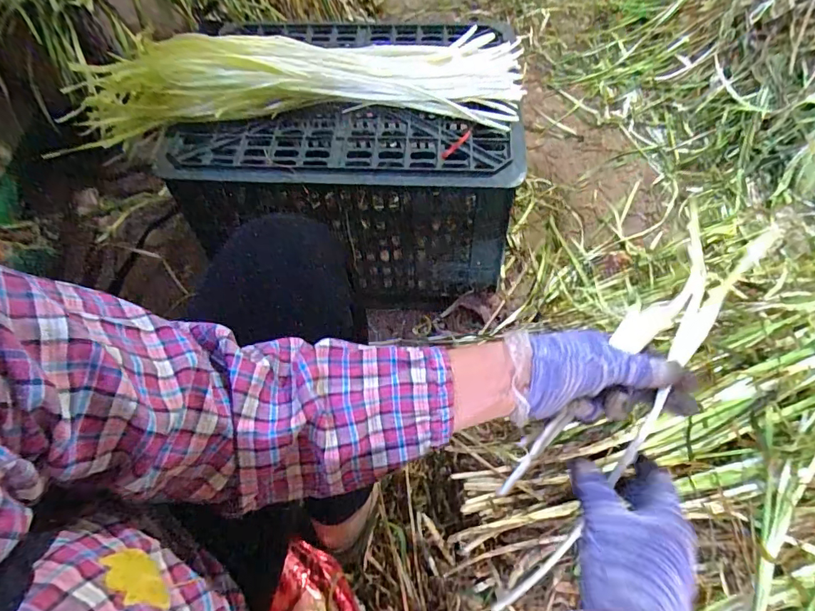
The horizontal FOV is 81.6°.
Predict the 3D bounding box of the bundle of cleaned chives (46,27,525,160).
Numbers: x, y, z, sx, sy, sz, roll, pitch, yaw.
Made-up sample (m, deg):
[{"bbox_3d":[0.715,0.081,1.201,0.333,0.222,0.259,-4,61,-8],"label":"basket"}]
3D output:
[{"bbox_3d":[-0.165,-0.309,0.661,0.640,0.082,0.161,-4,58,0],"label":"bundle of cleaned chives"}]

